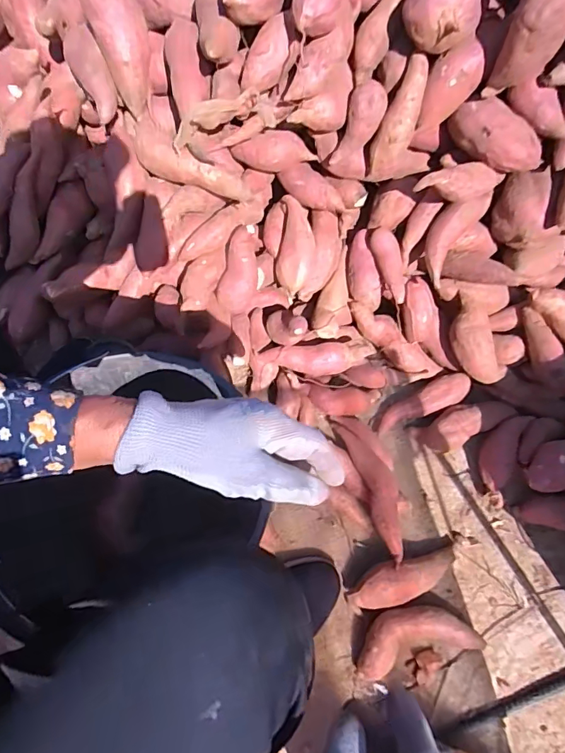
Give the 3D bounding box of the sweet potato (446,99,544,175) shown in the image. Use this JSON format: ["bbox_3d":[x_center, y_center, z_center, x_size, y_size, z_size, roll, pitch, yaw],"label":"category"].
[{"bbox_3d":[0.260,-0.292,0.551,0.120,0.051,0.047,27,76,8],"label":"sweet potato"}]

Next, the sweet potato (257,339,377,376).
[{"bbox_3d":[0.050,-0.023,0.672,0.162,0.053,0.044,-6,74,-1],"label":"sweet potato"}]

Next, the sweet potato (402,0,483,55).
[{"bbox_3d":[0.172,-0.394,0.489,0.080,0.057,0.065,13,75,4],"label":"sweet potato"}]

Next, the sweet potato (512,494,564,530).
[{"bbox_3d":[0.383,0.190,0.638,0.101,0.035,0.045,-2,73,22],"label":"sweet potato"}]

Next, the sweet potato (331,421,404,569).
[{"bbox_3d":[0.130,0.151,0.626,0.046,0.043,0.203,-19,75,-5],"label":"sweet potato"}]

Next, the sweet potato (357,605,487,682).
[{"bbox_3d":[0.179,0.336,0.596,0.150,0.041,0.072,-14,75,-4],"label":"sweet potato"}]

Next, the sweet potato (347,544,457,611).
[{"bbox_3d":[0.163,0.268,0.602,0.157,0.043,0.051,-15,75,-4],"label":"sweet potato"}]

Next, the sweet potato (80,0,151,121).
[{"bbox_3d":[-0.201,-0.418,0.573,0.063,0.150,0.056,-16,37,-4],"label":"sweet potato"}]

